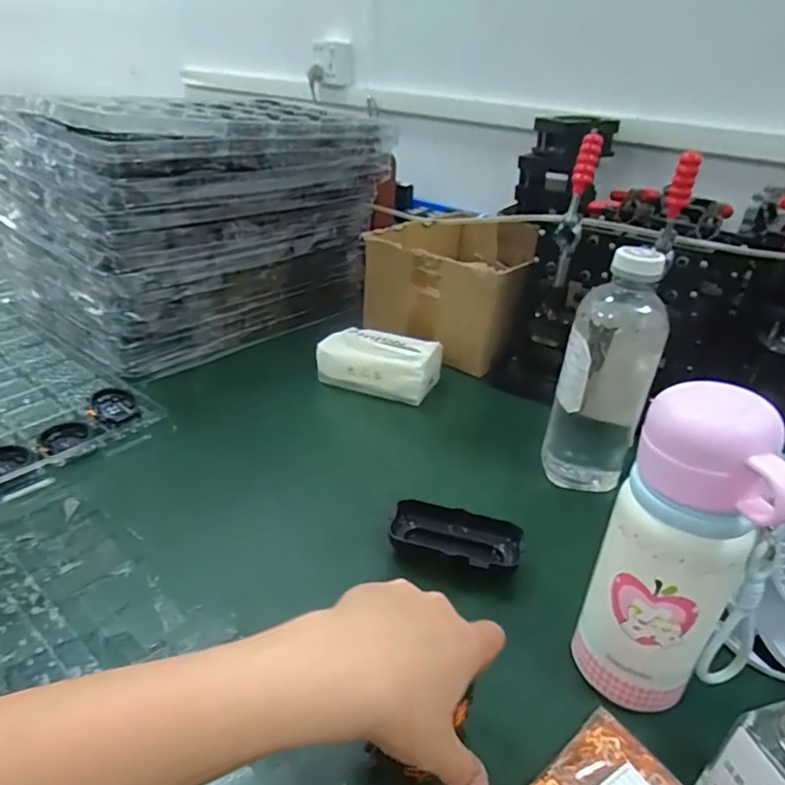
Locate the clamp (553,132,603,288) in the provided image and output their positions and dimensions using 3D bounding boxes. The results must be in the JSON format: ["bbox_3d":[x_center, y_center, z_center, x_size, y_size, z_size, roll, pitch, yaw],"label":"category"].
[{"bbox_3d":[0.204,-0.200,0.636,0.026,0.162,0.039,13,31,13],"label":"clamp"}]

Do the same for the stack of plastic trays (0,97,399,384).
[{"bbox_3d":[-0.265,-0.248,0.814,0.271,0.284,0.429,24,34,29],"label":"stack of plastic trays"}]

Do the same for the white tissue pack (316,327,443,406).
[{"bbox_3d":[-0.016,-0.038,0.725,0.147,0.057,0.084,15,30,15],"label":"white tissue pack"}]

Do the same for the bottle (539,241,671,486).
[{"bbox_3d":[0.204,-0.014,0.540,0.085,0.234,0.081,18,32,21],"label":"bottle"}]

